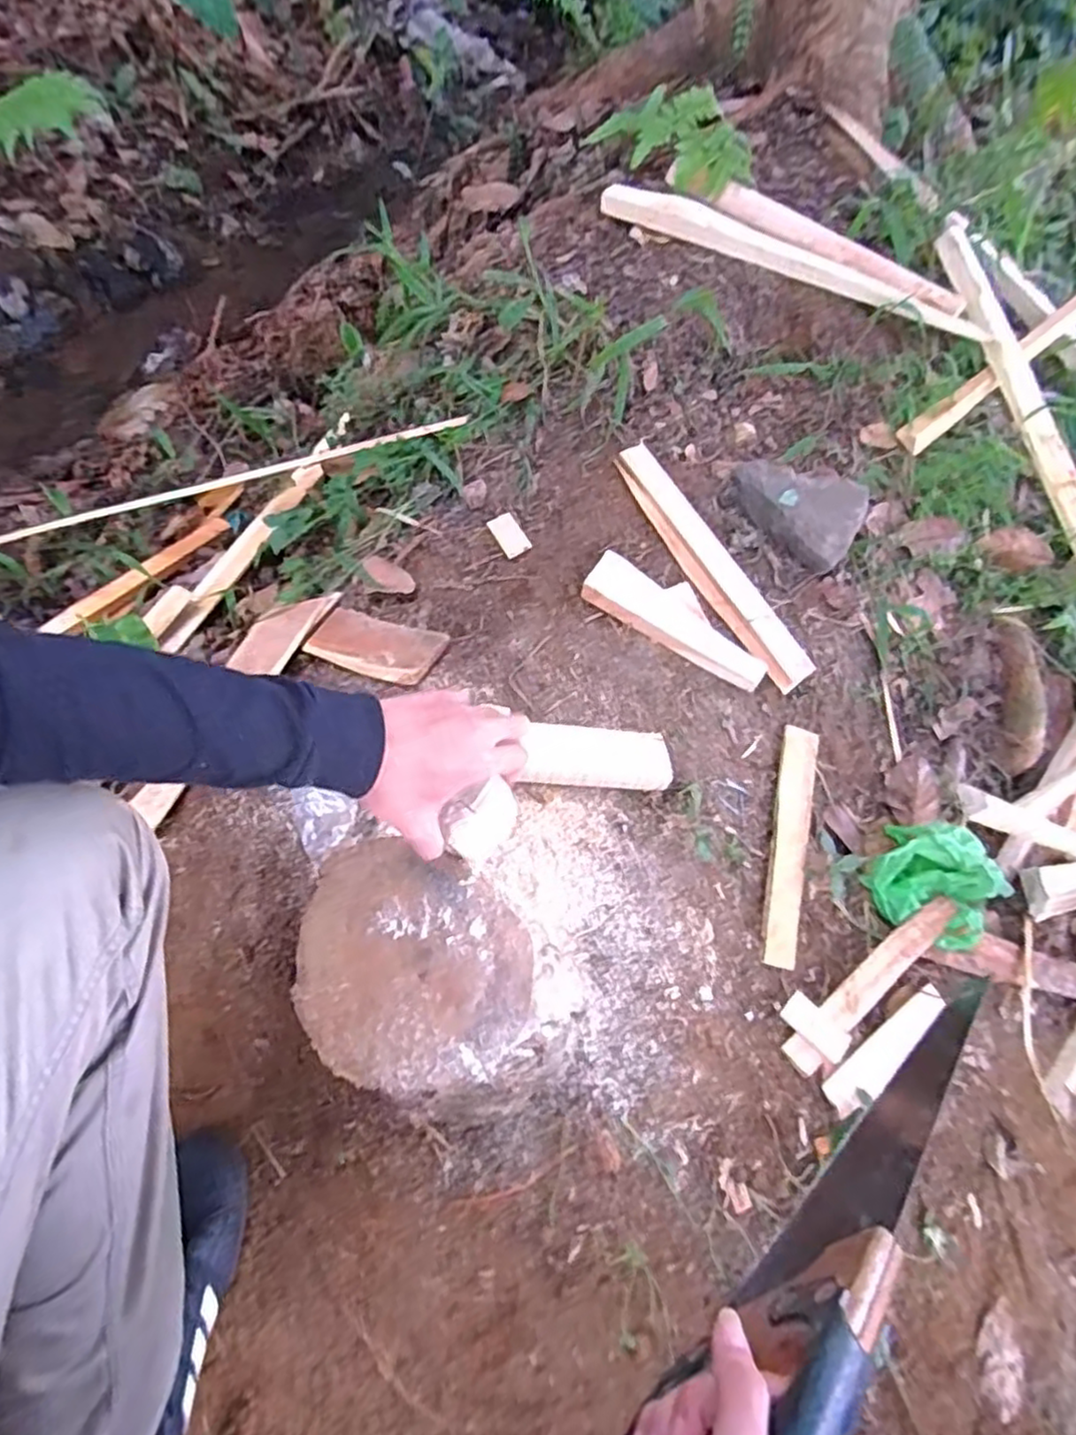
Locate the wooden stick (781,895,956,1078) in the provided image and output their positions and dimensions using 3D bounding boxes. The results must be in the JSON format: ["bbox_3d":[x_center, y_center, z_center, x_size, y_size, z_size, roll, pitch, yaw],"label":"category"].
[{"bbox_3d":[0.399,0.306,0.820,0.308,0.026,0.041,-30,60,-23],"label":"wooden stick"}]

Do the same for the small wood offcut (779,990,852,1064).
[{"bbox_3d":[0.309,0.345,0.774,0.076,0.015,0.043,36,59,22],"label":"small wood offcut"}]

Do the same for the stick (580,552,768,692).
[{"bbox_3d":[0.171,-0.115,0.872,0.243,0.031,0.062,35,58,7],"label":"stick"}]

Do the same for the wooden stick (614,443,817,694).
[{"bbox_3d":[0.227,-0.209,0.927,0.061,0.022,0.398,-25,72,-20],"label":"wooden stick"}]

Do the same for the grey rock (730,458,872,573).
[{"bbox_3d":[0.349,-0.284,0.940,0.172,0.084,0.100,35,59,22],"label":"grey rock"}]

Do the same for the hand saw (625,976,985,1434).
[{"bbox_3d":[0.218,0.298,0.462,0.457,0.111,0.038,-9,46,-49],"label":"hand saw"}]

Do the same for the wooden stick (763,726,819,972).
[{"bbox_3d":[0.304,0.152,0.840,0.049,0.012,0.282,16,73,-14],"label":"wooden stick"}]

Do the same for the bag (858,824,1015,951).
[{"bbox_3d":[0.493,0.208,0.870,0.128,0.088,0.159,-30,60,-23],"label":"bag"}]

